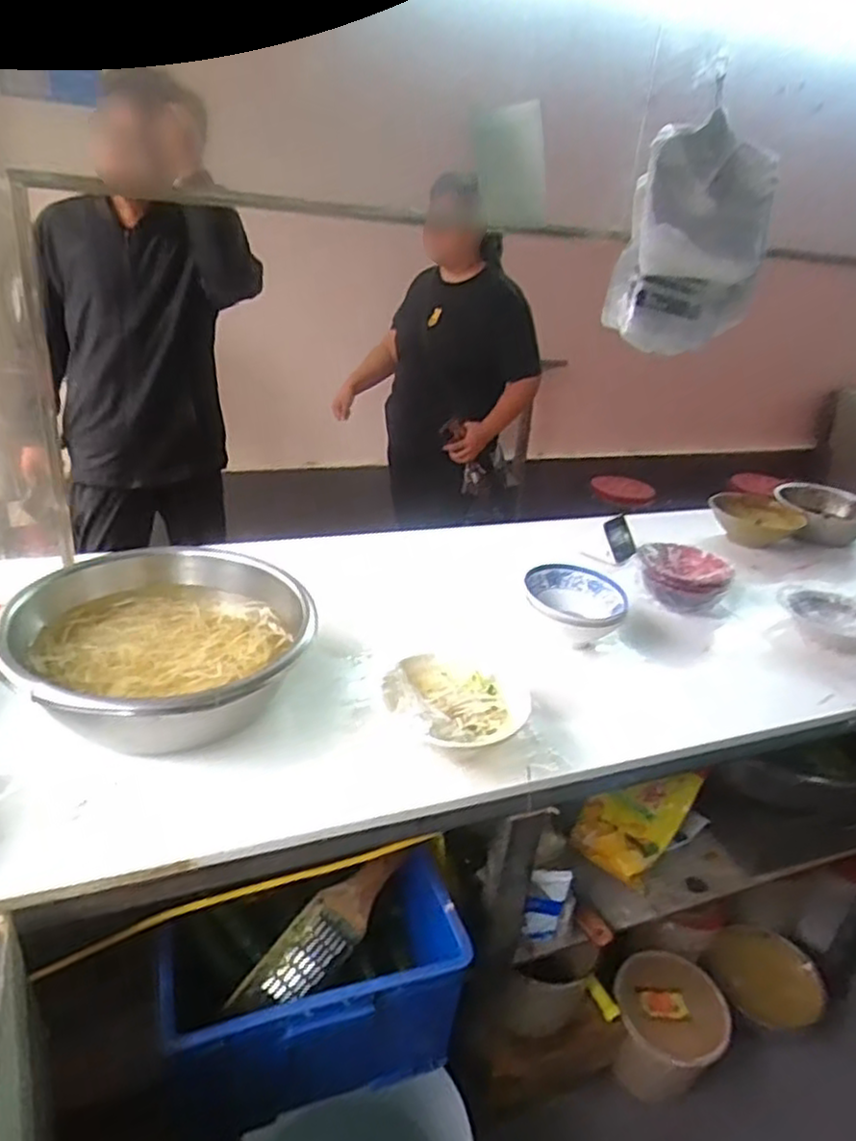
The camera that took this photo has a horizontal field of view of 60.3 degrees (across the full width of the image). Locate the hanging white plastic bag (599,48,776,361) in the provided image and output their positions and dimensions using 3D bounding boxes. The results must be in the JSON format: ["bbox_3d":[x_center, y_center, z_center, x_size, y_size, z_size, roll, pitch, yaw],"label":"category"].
[{"bbox_3d":[0.450,-0.588,1.233,0.231,0.400,0.126,11,28,9],"label":"hanging white plastic bag"}]

